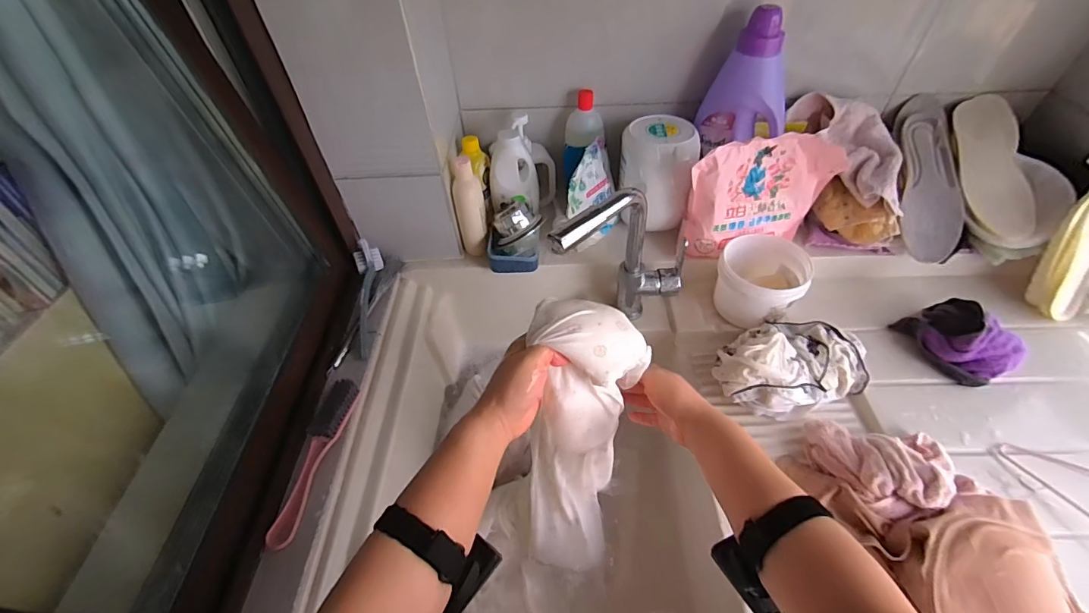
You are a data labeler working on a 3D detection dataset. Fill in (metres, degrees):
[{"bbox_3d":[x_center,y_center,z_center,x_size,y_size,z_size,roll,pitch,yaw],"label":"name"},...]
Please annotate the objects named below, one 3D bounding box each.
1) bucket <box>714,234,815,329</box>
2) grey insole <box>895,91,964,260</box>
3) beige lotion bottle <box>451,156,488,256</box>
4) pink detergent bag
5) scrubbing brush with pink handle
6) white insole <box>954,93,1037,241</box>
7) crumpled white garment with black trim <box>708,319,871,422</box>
[{"bbox_3d":[0.331,-0.039,0.706,0.124,0.085,0.128,-2,49,2],"label":"bucket"},{"bbox_3d":[0.616,-0.212,0.733,0.085,0.019,0.285,5,76,8],"label":"grey insole"},{"bbox_3d":[-0.116,-0.155,0.725,0.044,0.153,0.046,14,51,15],"label":"beige lotion bottle"},{"bbox_3d":[0.326,-0.171,0.689,0.227,0.169,0.065,-12,50,-7],"label":"pink detergent bag"},{"bbox_3d":[-0.278,0.182,0.555,0.043,0.032,0.193,1,49,4],"label":"scrubbing brush with pink handle"},{"bbox_3d":[0.707,-0.226,0.724,0.094,0.013,0.241,2,76,5],"label":"white insole"},{"bbox_3d":[0.331,0.075,0.623,0.195,0.082,0.125,-18,51,-12],"label":"crumpled white garment with black trim"}]

